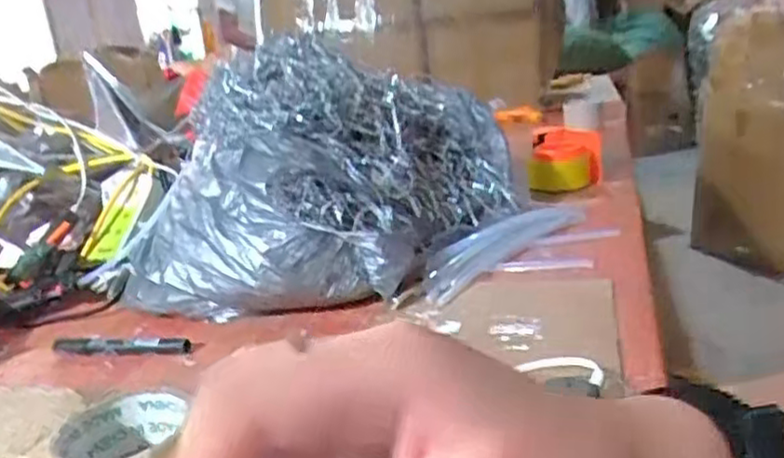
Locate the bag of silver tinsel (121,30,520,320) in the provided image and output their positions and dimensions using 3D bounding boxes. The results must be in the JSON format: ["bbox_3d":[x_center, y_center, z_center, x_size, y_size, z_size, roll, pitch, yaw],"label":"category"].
[{"bbox_3d":[-0.056,-0.077,0.765,0.282,0.225,0.422,4,20,32],"label":"bag of silver tinsel"}]

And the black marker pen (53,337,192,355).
[{"bbox_3d":[-0.248,0.105,0.621,0.139,0.012,0.012,-3,17,15],"label":"black marker pen"}]

